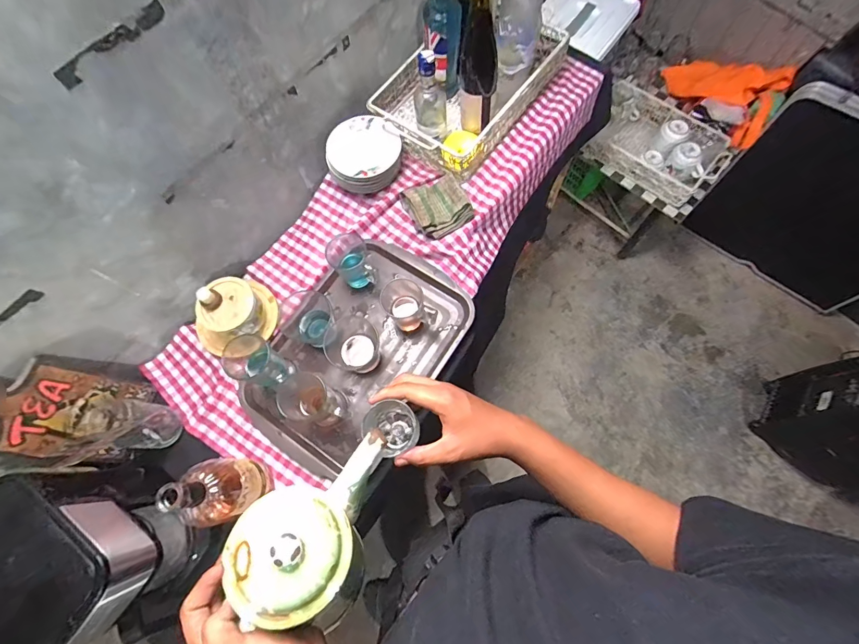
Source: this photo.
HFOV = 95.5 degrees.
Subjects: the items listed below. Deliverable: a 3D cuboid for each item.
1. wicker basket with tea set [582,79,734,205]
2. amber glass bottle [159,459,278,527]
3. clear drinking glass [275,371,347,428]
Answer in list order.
[{"bbox_3d":[0.711,-0.563,1.180,0.375,0.145,0.259,37,76,14],"label":"wicker basket with tea set"},{"bbox_3d":[-0.310,0.252,0.587,0.068,0.211,0.089,-18,71,-4],"label":"amber glass bottle"},{"bbox_3d":[-0.202,0.139,0.681,0.083,0.111,0.075,39,77,14],"label":"clear drinking glass"}]

